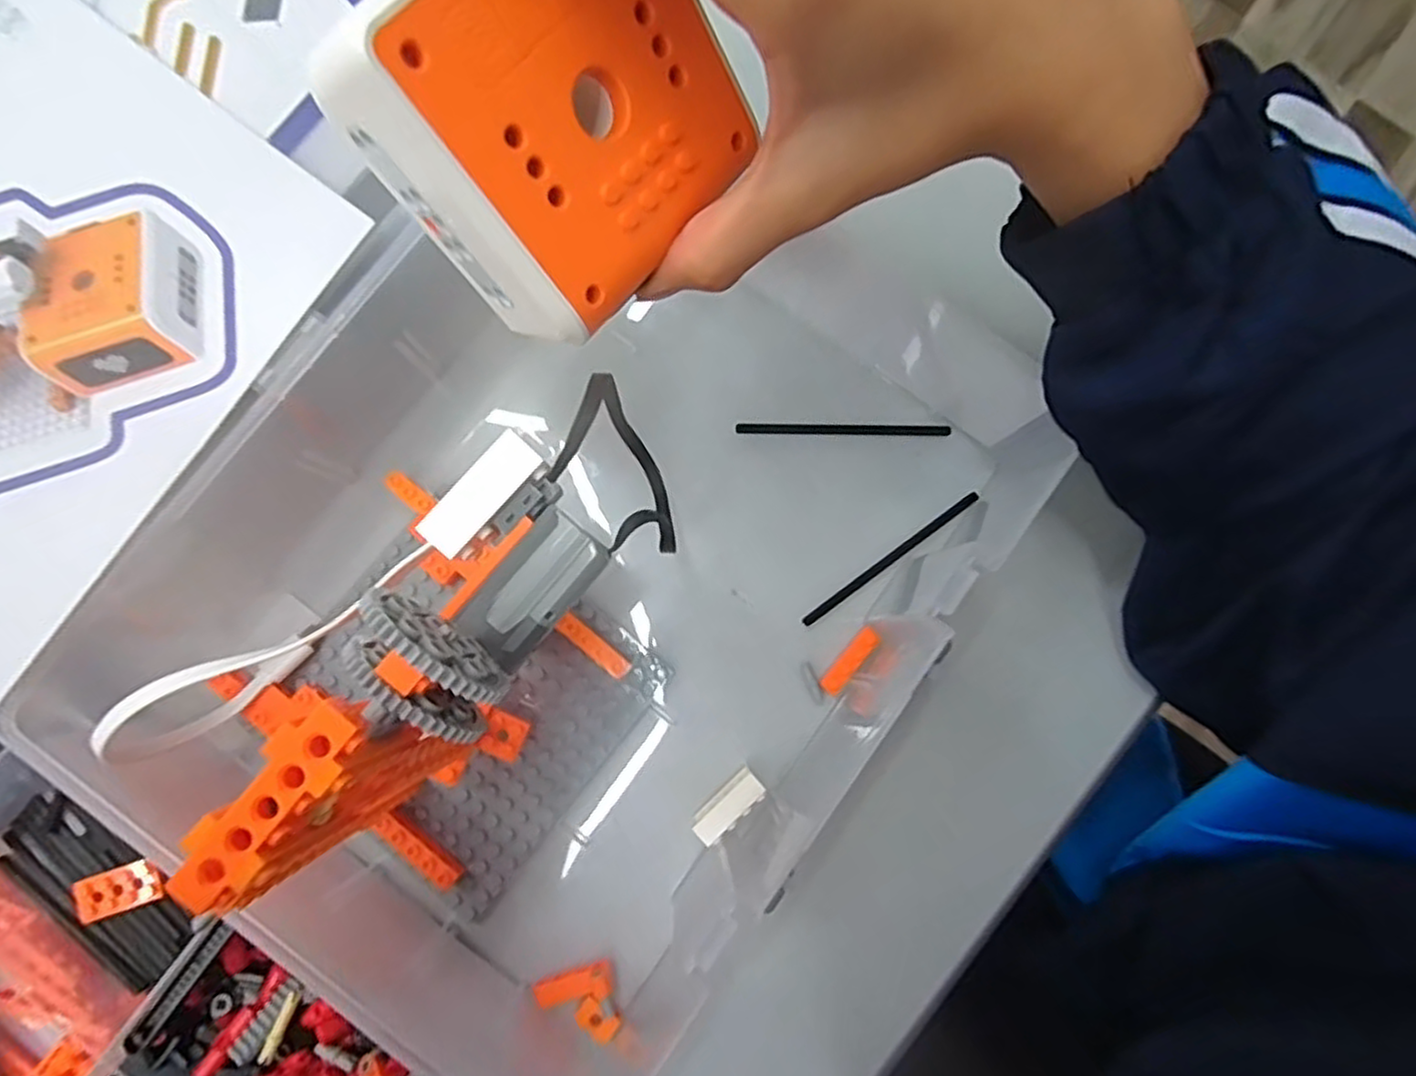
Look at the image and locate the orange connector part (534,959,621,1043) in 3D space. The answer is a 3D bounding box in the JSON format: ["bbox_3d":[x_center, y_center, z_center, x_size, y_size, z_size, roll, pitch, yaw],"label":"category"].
[{"bbox_3d":[-0.050,0.179,0.271,0.029,0.011,0.026,-14,83,-3],"label":"orange connector part"}]

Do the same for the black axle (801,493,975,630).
[{"bbox_3d":[0.080,0.010,0.317,0.093,0.010,0.005,-36,84,-6],"label":"black axle"}]

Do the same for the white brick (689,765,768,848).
[{"bbox_3d":[0.008,0.107,0.287,0.031,0.015,0.014,-41,85,-6],"label":"white brick"}]

